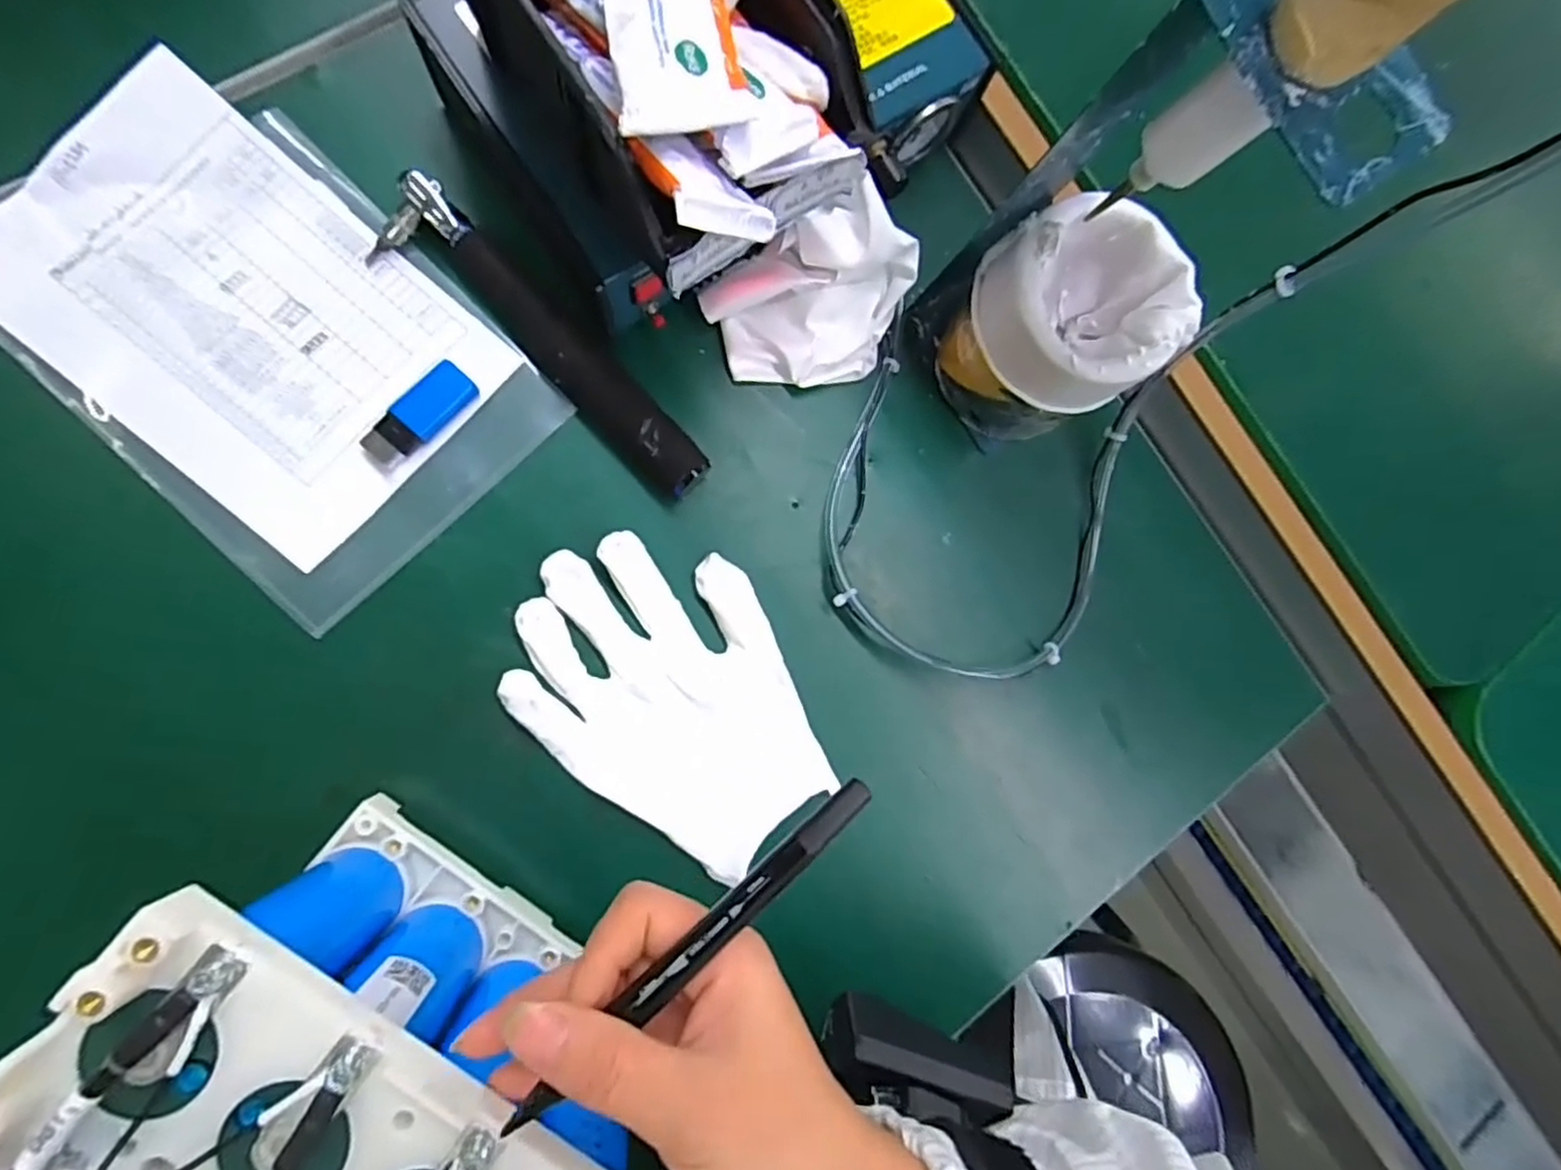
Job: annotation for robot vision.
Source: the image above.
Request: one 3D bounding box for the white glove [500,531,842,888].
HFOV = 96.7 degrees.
[{"bbox_3d":[-0.051,0.055,0.343,0.120,0.013,0.165,-41,92,-10],"label":"white glove"}]

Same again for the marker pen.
[{"bbox_3d":[-0.023,0.104,0.199,0.130,0.007,0.010,-41,92,-10],"label":"marker pen"}]

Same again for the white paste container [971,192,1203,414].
[{"bbox_3d":[0.140,-0.130,0.327,0.081,0.057,0.087,1,85,-9],"label":"white paste container"}]

